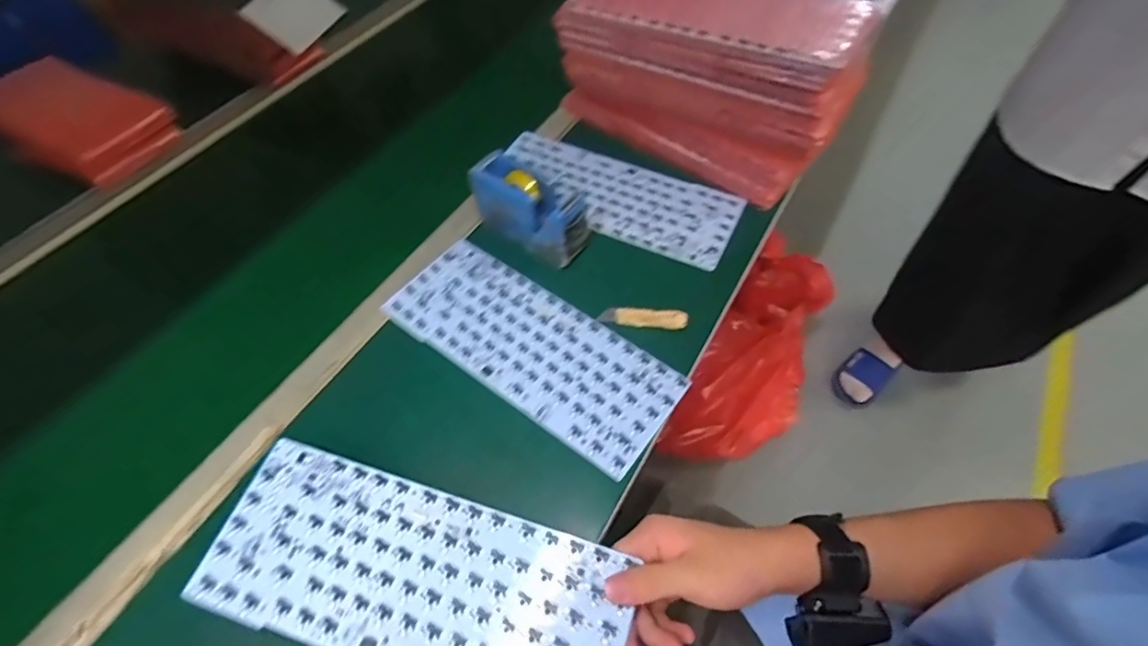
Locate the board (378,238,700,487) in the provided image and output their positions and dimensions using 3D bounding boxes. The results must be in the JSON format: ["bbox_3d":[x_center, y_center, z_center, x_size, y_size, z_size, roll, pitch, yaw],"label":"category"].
[{"bbox_3d":[-0.045,0.021,0.541,0.304,0.004,0.122,33,64,21],"label":"board"}]

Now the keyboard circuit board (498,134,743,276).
[{"bbox_3d":[0.047,-0.160,0.659,0.303,0.007,0.123,22,61,15],"label":"keyboard circuit board"}]

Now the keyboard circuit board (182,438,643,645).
[{"bbox_3d":[-0.114,0.184,0.383,0.304,0.004,0.120,15,59,11],"label":"keyboard circuit board"}]

